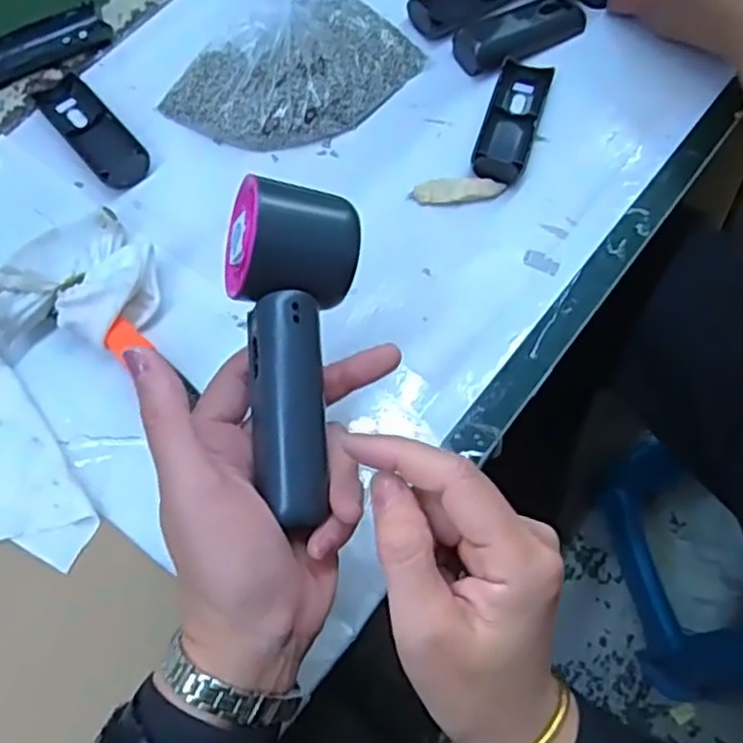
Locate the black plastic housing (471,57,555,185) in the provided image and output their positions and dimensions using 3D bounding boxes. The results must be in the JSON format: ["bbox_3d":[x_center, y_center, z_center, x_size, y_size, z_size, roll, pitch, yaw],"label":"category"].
[{"bbox_3d":[0.099,-0.176,0.499,0.037,0.021,0.103,16,70,7],"label":"black plastic housing"}]

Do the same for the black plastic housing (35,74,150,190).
[{"bbox_3d":[-0.197,-0.170,0.497,0.037,0.014,0.106,-38,72,-13],"label":"black plastic housing"}]

